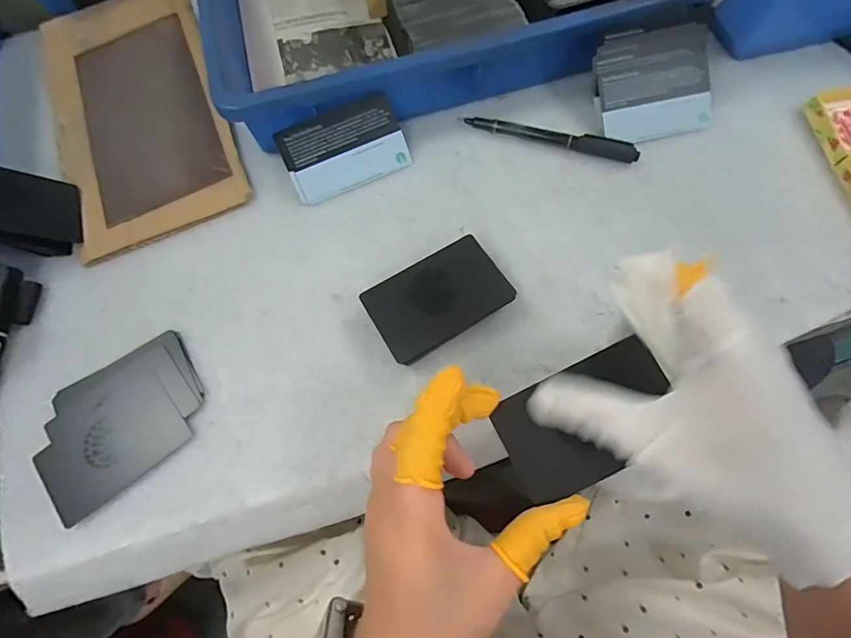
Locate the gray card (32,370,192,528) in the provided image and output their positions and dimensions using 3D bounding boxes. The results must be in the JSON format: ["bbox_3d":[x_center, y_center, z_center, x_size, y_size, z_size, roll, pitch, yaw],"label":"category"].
[{"bbox_3d":[-0.194,0.078,0.295,0.085,0.005,0.052,-38,76,-10],"label":"gray card"}]

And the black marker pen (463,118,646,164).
[{"bbox_3d":[0.094,-0.139,0.359,0.129,0.009,0.015,16,72,7],"label":"black marker pen"}]

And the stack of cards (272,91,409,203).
[{"bbox_3d":[-0.059,-0.125,0.350,0.087,0.004,0.054,-25,112,-7],"label":"stack of cards"}]

